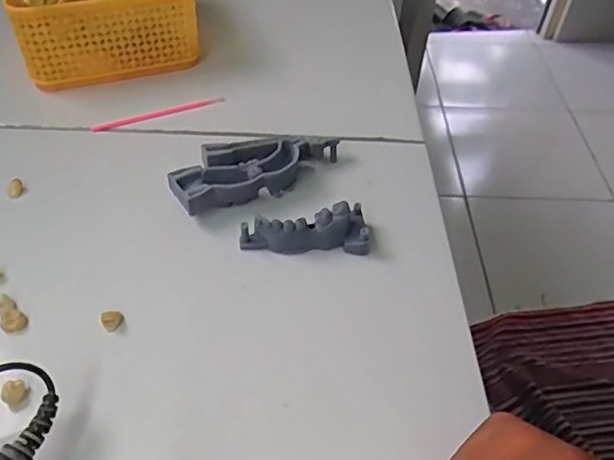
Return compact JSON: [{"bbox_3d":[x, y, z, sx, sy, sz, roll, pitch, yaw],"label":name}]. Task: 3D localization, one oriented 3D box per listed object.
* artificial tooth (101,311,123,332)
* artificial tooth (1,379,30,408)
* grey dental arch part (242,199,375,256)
[{"bbox_3d":[-0.098,0.045,0.288,0.010,0.006,0.010,-24,54,-24],"label":"artificial tooth"},{"bbox_3d":[-0.132,0.074,0.258,0.007,0.010,0.011,23,51,16],"label":"artificial tooth"},{"bbox_3d":[-0.001,-0.002,0.324,0.071,0.024,0.024,-1,48,-5],"label":"grey dental arch part"}]

